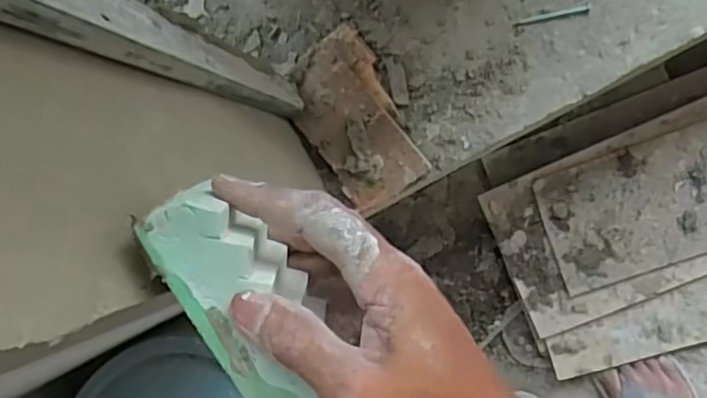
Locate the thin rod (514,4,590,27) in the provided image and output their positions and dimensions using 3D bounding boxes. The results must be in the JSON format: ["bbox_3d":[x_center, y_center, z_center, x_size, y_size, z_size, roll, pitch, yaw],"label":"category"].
[{"bbox_3d":[0.201,-0.184,0.643,0.072,0.004,0.008,-11,90,8],"label":"thin rod"}]

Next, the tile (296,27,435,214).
[{"bbox_3d":[-0.001,-0.082,0.669,0.096,0.017,0.178,-28,87,8],"label":"tile"}]

